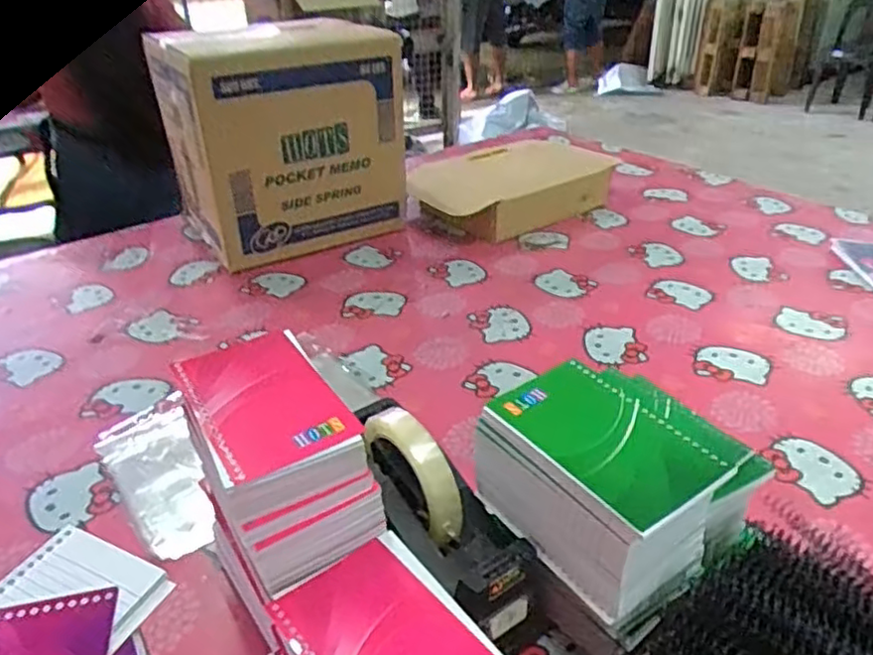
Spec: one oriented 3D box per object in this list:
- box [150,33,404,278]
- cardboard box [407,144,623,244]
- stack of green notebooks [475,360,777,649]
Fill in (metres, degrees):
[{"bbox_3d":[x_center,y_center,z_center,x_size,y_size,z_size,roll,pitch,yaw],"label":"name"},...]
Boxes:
[{"bbox_3d":[-0.237,-0.297,1.036,0.313,0.315,0.227,-19,35,-27],"label":"box"},{"bbox_3d":[0.135,-0.249,1.158,0.341,0.089,0.214,-23,37,-32],"label":"cardboard box"},{"bbox_3d":[0.098,0.109,0.435,0.084,0.113,0.141,-22,37,-31],"label":"stack of green notebooks"}]

